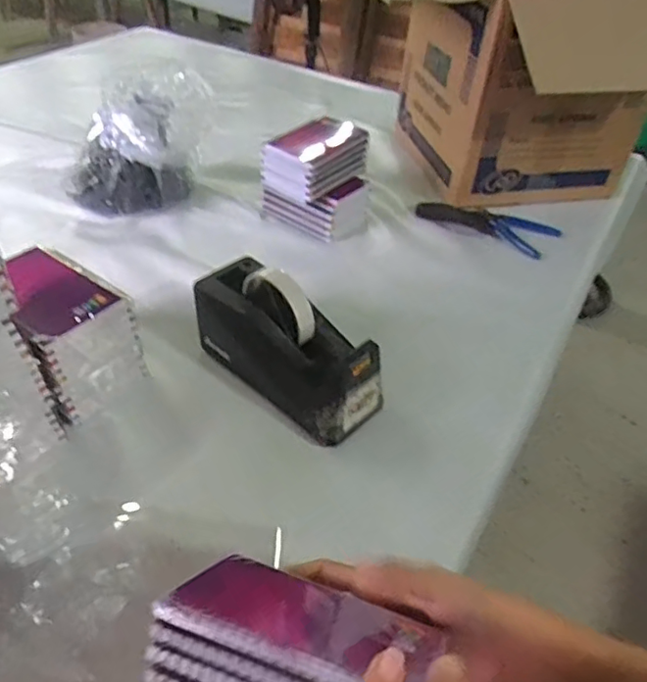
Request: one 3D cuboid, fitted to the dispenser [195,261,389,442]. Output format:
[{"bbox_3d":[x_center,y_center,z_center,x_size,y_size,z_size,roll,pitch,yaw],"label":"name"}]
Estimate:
[{"bbox_3d":[-0.038,0.002,0.576,0.204,0.119,0.080,36,52,29],"label":"dispenser"}]

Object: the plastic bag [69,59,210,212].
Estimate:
[{"bbox_3d":[-0.255,-0.274,0.822,0.188,0.173,0.139,-1,44,-6],"label":"plastic bag"}]

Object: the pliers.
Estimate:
[{"bbox_3d":[0.242,-0.178,0.855,0.197,0.020,0.075,24,47,19],"label":"pliers"}]

